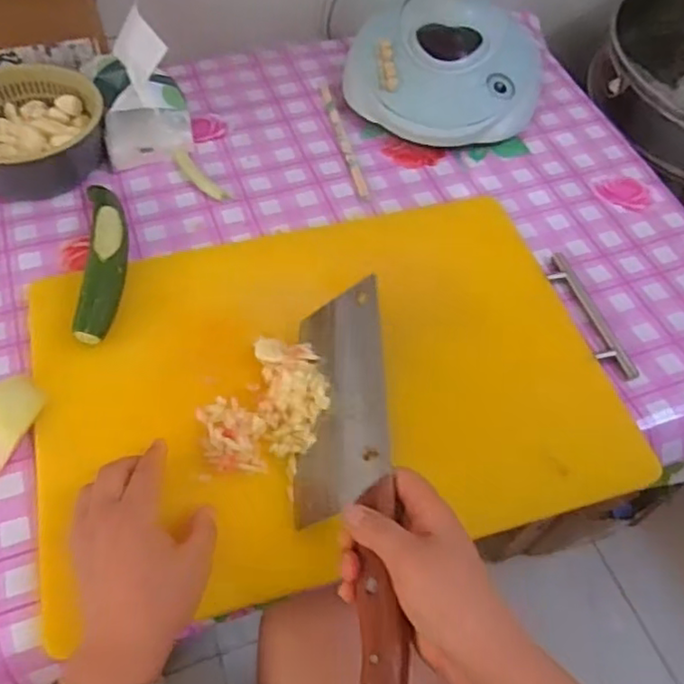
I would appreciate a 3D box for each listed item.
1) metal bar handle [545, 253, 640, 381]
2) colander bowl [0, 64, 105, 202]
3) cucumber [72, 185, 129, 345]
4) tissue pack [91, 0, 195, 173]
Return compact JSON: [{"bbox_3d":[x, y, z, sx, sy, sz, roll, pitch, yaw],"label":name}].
[{"bbox_3d":[0.230,-0.025,0.606,0.027,0.014,0.145,-12,56,-11],"label":"metal bar handle"},{"bbox_3d":[-0.330,-0.221,0.681,0.153,0.072,0.129,-21,58,-16],"label":"colander bowl"},{"bbox_3d":[-0.223,-0.085,0.606,0.046,0.045,0.206,-7,55,-7],"label":"cucumber"},{"bbox_3d":[-0.216,-0.268,0.684,0.089,0.130,0.102,-13,56,-11],"label":"tissue pack"}]

